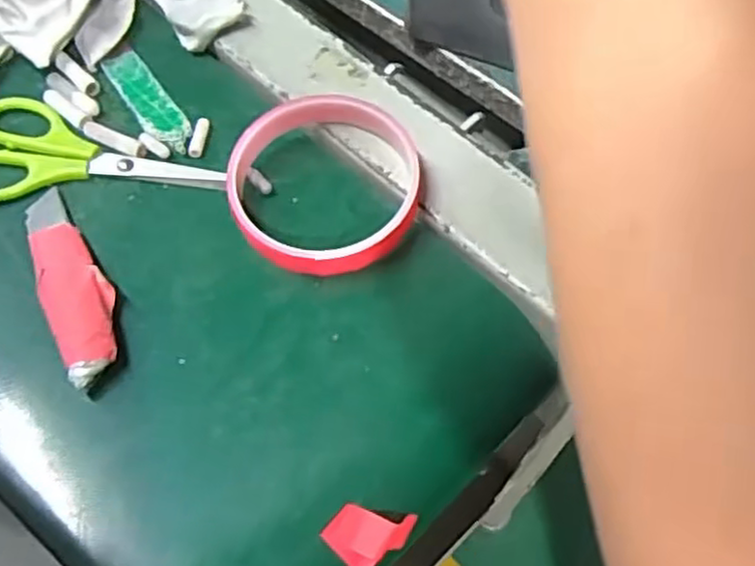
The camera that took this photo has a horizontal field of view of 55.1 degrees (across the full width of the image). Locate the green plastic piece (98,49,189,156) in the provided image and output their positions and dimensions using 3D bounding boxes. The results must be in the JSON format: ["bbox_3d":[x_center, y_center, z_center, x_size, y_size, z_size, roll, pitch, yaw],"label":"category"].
[{"bbox_3d":[-0.115,-0.093,0.362,0.019,0.004,0.075,-30,66,-18],"label":"green plastic piece"}]

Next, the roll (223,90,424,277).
[{"bbox_3d":[-0.023,-0.043,0.323,0.083,0.025,0.086,1,60,-1],"label":"roll"}]

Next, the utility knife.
[{"bbox_3d":[-0.131,-0.002,0.308,0.026,0.011,0.101,-25,64,-15],"label":"utility knife"}]

